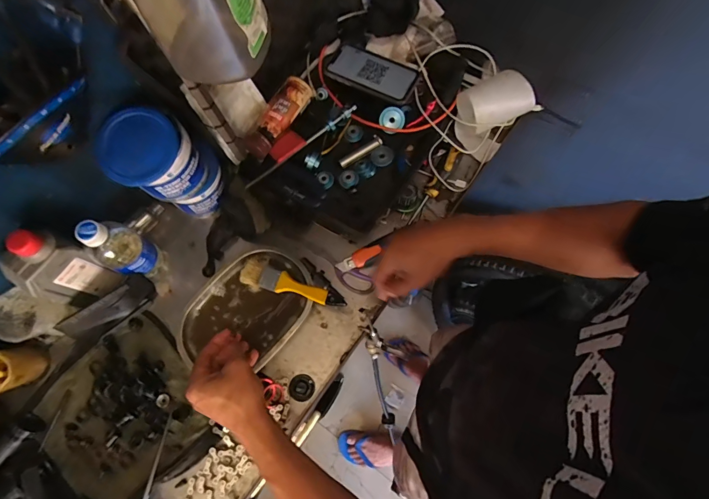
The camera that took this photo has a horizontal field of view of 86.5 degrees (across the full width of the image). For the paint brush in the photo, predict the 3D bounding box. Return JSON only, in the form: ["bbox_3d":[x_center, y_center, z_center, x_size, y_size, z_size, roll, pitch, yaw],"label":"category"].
[{"bbox_3d":[-0.099,0.063,0.583,0.170,0.017,0.044,22,85,17],"label":"paint brush"}]

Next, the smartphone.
[{"bbox_3d":[0.030,-0.299,0.633,0.147,0.013,0.078,25,74,8],"label":"smartphone"}]

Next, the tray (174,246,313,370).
[{"bbox_3d":[-0.169,0.098,0.593,0.153,0.027,0.211,41,77,10],"label":"tray"}]

